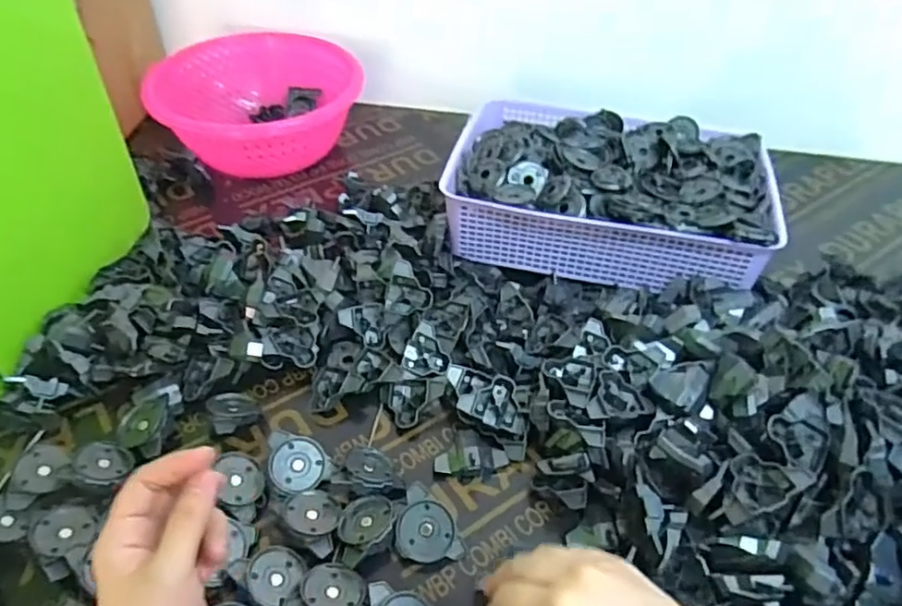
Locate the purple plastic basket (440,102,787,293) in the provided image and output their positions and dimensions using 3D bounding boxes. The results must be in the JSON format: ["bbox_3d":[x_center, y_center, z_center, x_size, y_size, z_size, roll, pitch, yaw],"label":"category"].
[{"bbox_3d":[0.175,-0.127,0.727,0.334,0.095,0.241,12,46,10],"label":"purple plastic basket"}]

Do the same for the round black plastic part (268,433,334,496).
[{"bbox_3d":[-0.121,0.129,0.517,0.048,0.009,0.048,6,69,-15],"label":"round black plastic part"}]

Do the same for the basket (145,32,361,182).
[{"bbox_3d":[-0.258,-0.256,0.848,0.248,0.113,0.210,-21,50,-21],"label":"basket"}]

